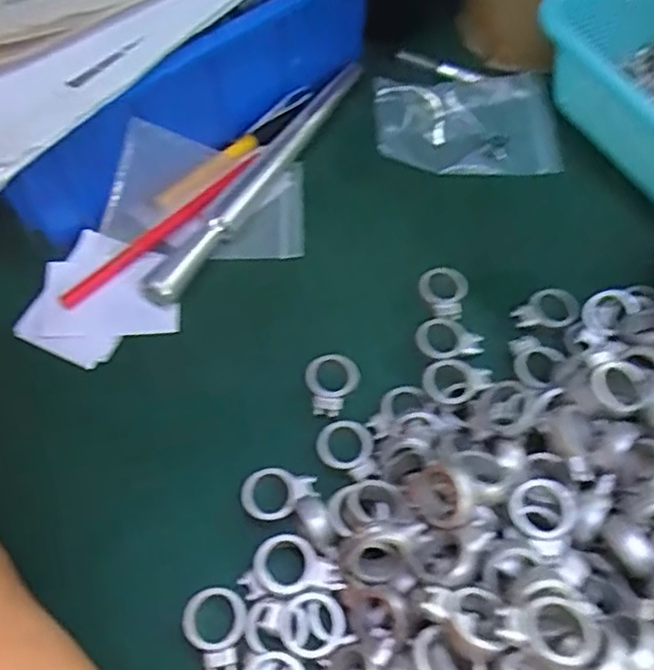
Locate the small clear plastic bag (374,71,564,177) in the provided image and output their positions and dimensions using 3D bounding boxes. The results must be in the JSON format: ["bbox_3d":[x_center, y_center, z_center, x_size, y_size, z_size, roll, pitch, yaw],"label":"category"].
[{"bbox_3d":[0.094,-0.145,0.448,0.119,0.017,0.076,-1,81,-3],"label":"small clear plastic bag"}]

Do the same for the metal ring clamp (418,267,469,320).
[{"bbox_3d":[0.067,-0.025,0.378,0.027,0.005,0.035,2,57,2],"label":"metal ring clamp"}]

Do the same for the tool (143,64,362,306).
[{"bbox_3d":[-0.042,-0.106,0.435,0.021,0.020,0.232,26,61,16],"label":"tool"}]

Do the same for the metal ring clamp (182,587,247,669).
[{"bbox_3d":[-0.048,0.127,0.283,0.027,0.009,0.034,-12,58,-7],"label":"metal ring clamp"}]

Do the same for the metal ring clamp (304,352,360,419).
[{"bbox_3d":[0.003,0.026,0.347,0.028,0.008,0.033,-2,57,-1],"label":"metal ring clamp"}]

